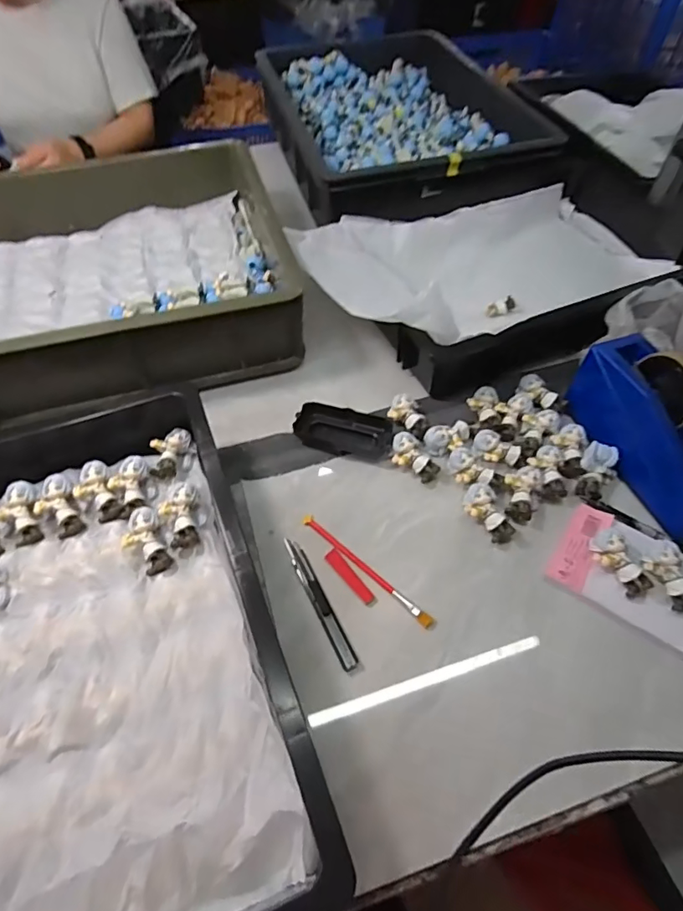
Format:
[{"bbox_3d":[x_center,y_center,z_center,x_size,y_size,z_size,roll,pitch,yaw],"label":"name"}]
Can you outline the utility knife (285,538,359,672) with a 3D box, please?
[{"bbox_3d":[-0.022,0.137,0.477,0.015,0.005,0.138,-22,57,-15],"label":"utility knife"}]

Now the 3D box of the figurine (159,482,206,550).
[{"bbox_3d":[-0.154,0.057,0.483,0.035,0.030,0.054,-13,55,-9],"label":"figurine"}]

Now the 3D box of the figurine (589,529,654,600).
[{"bbox_3d":[0.262,0.102,0.473,0.032,0.023,0.064,-25,70,-14],"label":"figurine"}]

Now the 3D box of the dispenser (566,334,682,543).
[{"bbox_3d":[0.327,-0.031,0.515,0.072,0.109,0.198,-15,55,-11],"label":"dispenser"}]

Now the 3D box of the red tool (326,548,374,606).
[{"bbox_3d":[0.008,0.119,0.493,0.016,0.004,0.065,-33,60,-22],"label":"red tool"}]

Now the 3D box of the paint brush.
[{"bbox_3d":[0.023,0.112,0.497,0.164,0.012,0.012,36,62,24],"label":"paint brush"}]

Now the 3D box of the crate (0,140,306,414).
[{"bbox_3d":[-0.395,-0.251,0.693,0.618,0.115,0.463,-11,54,-8],"label":"crate"}]

